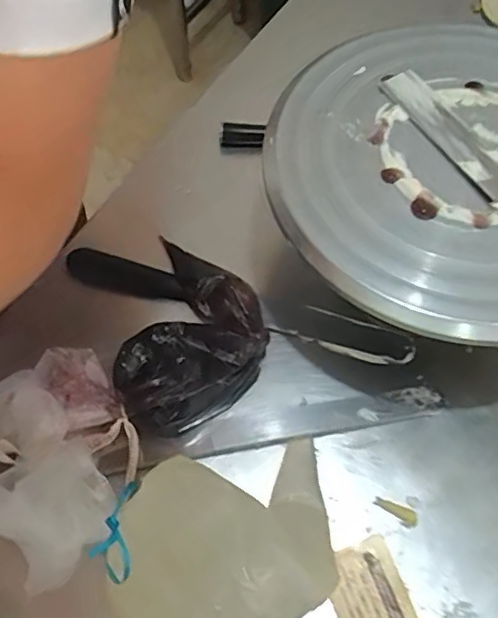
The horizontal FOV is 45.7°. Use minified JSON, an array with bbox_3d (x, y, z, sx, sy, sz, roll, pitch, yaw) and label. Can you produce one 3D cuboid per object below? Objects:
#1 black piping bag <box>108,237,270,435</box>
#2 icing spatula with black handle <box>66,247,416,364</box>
[{"bbox_3d":[-0.045,0.019,0.494,0.116,0.070,0.178,13,64,10],"label":"black piping bag"},{"bbox_3d":[-0.016,-0.007,0.532,0.321,0.021,0.036,14,64,11],"label":"icing spatula with black handle"}]

